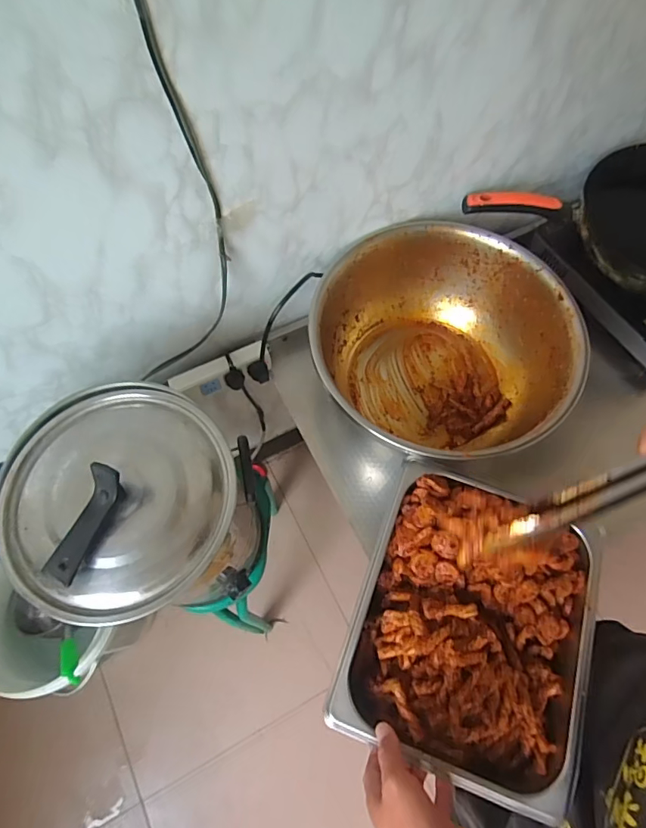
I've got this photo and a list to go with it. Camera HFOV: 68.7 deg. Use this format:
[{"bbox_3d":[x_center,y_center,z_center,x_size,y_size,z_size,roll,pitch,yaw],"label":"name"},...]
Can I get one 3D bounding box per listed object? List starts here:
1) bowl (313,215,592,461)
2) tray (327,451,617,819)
[{"bbox_3d":[0.183,-0.101,0.767,0.351,0.195,0.378,0,67,-1],"label":"bowl"},{"bbox_3d":[0.182,0.224,0.565,0.260,0.067,0.344,20,68,7],"label":"tray"}]

